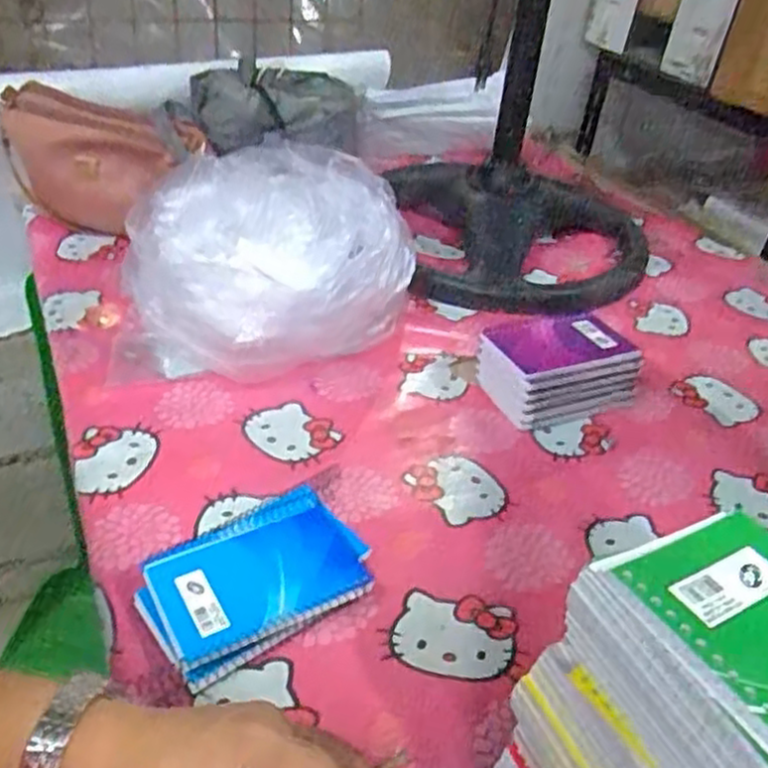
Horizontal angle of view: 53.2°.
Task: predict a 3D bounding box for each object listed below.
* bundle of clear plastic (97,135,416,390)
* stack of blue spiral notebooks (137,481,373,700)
[{"bbox_3d":[-0.114,-0.121,0.778,0.274,0.146,0.252,6,36,1],"label":"bundle of clear plastic"},{"bbox_3d":[-0.084,0.133,0.528,0.155,0.030,0.101,-21,43,-32],"label":"stack of blue spiral notebooks"}]

